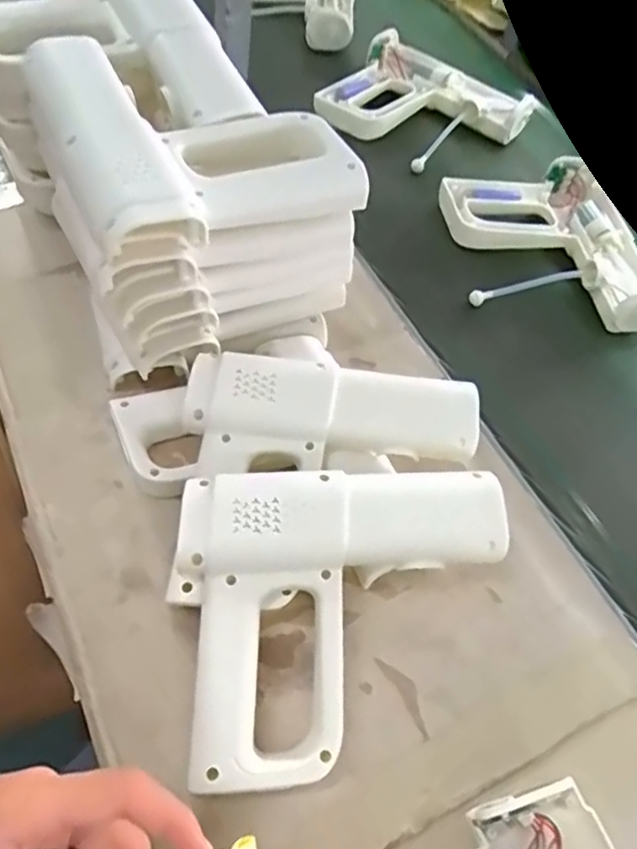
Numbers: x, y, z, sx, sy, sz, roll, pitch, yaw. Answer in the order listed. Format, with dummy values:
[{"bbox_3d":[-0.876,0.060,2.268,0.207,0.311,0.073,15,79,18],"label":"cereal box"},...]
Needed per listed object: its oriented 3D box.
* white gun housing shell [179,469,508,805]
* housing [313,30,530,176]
[{"bbox_3d":[0.025,0.117,0.397,0.198,0.072,0.170,-1,56,-9],"label":"white gun housing shell"},{"bbox_3d":[0.123,-0.382,0.775,0.215,0.039,0.177,36,58,16],"label":"housing"}]

